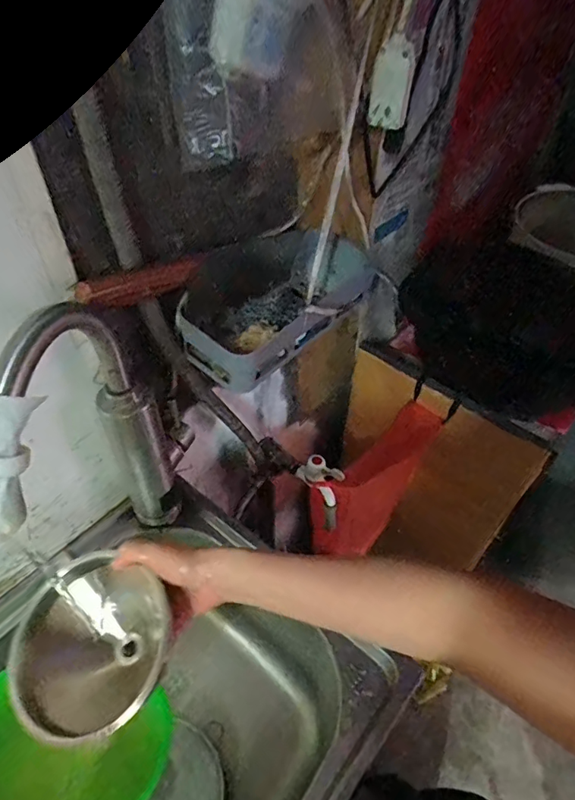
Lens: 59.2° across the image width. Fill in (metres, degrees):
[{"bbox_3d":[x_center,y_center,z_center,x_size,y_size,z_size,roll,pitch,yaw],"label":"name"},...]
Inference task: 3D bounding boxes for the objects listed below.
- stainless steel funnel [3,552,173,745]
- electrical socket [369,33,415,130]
[{"bbox_3d":[-0.173,0.229,0.447,0.138,0.100,0.161,29,57,-17],"label":"stainless steel funnel"},{"bbox_3d":[0.115,-0.347,0.555,0.042,0.084,0.025,8,46,6],"label":"electrical socket"}]

